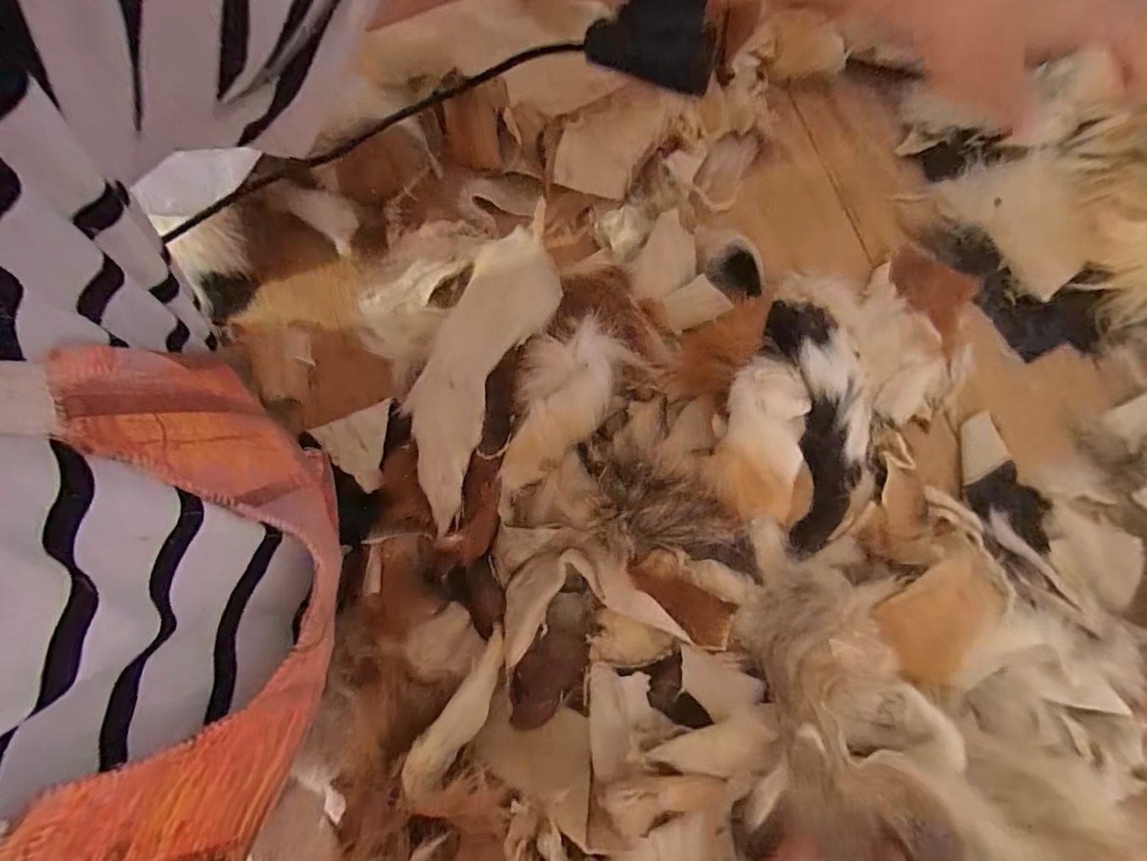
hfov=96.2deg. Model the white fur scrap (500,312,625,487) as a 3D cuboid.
[{"bbox_3d":[-0.011,-0.017,0.368,0.066,0.038,0.123,18,78,3],"label":"white fur scrap"}]

